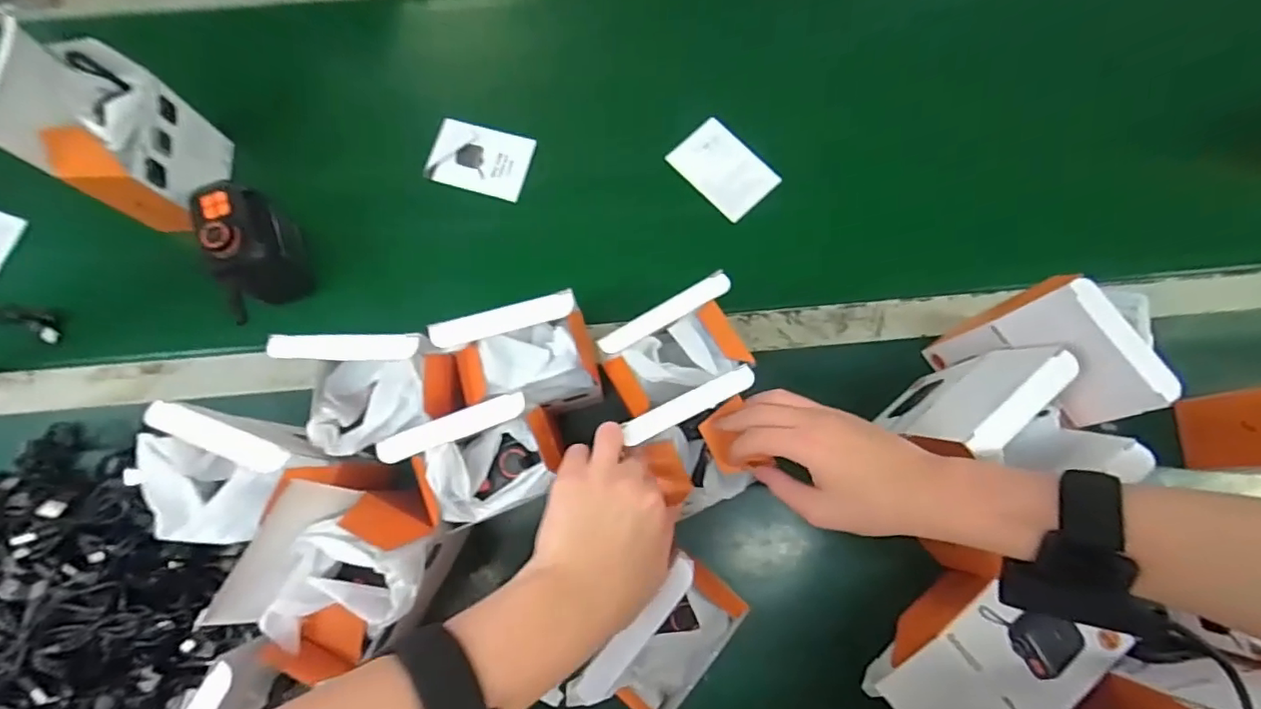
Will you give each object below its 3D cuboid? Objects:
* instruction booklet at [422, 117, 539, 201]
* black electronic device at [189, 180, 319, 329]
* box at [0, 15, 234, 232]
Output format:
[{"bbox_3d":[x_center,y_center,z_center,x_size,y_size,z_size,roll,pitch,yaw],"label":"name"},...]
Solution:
[{"bbox_3d":[-0.155,-0.203,0.595,0.099,0.004,0.071,15,80,-1],"label":"instruction booklet"},{"bbox_3d":[-0.325,-0.086,0.515,0.055,0.088,0.126,-30,78,-7],"label":"black electronic device"},{"bbox_3d":[-0.440,-0.190,0.500,0.064,0.162,0.103,-3,76,-1],"label":"box"}]

